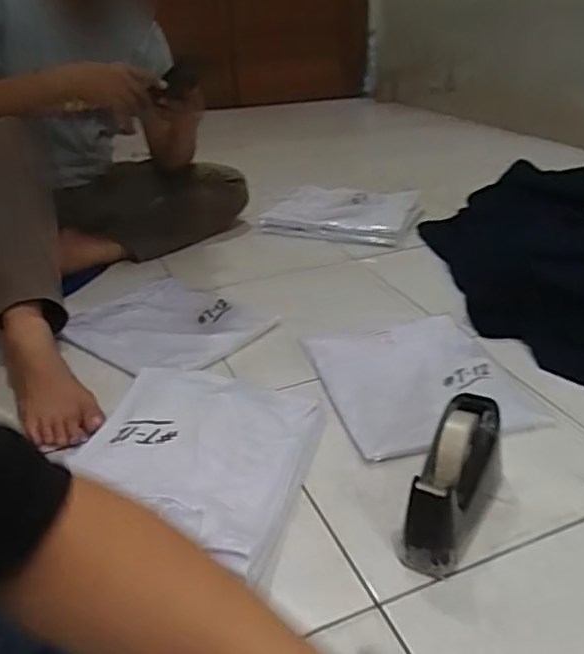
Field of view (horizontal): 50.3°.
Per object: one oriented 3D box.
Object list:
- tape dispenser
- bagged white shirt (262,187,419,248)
[{"bbox_3d":[0.188,0.169,0.705,0.072,0.108,0.197,12,34,26],"label":"tape dispenser"},{"bbox_3d":[0.120,-0.285,1.568,0.365,0.072,0.230,10,33,23],"label":"bagged white shirt"}]

